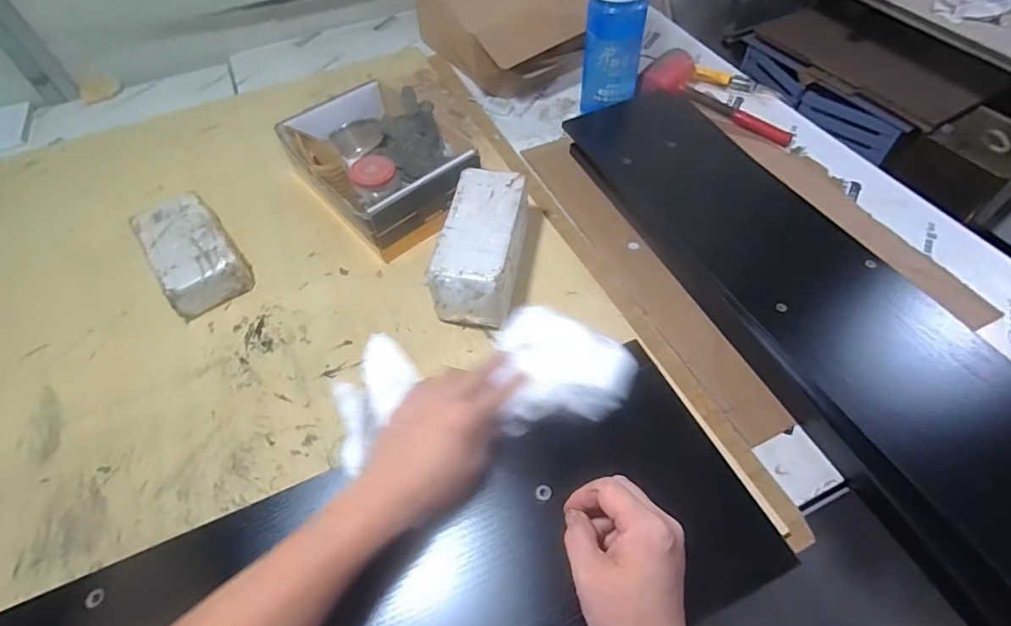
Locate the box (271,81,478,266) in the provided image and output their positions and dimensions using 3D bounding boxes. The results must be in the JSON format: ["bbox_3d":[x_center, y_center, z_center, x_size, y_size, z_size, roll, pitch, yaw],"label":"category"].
[{"bbox_3d":[-0.207,-0.246,0.819,0.213,0.128,0.313,-34,60,-19],"label":"box"}]

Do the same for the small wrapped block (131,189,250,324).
[{"bbox_3d":[-0.474,-0.091,0.754,0.114,0.073,0.201,-32,59,-18],"label":"small wrapped block"}]

